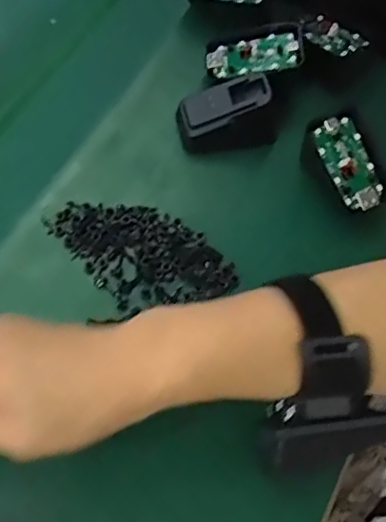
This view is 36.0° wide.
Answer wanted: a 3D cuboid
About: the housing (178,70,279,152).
[{"bbox_3d":[0.023,-0.106,0.426,0.068,0.038,0.046,-16,65,-10],"label":"housing"}]

